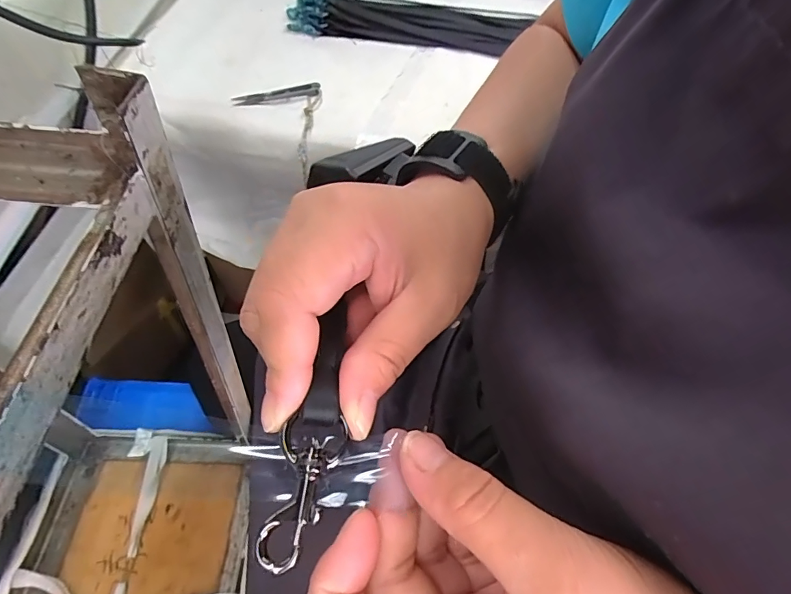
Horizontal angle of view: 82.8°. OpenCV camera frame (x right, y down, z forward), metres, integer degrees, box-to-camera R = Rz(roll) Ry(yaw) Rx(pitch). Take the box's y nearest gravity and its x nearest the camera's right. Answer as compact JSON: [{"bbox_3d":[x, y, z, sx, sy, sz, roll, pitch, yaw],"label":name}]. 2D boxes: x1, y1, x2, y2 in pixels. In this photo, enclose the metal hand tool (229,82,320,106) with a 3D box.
[{"bbox_3d":[-0.142,-0.242,0.539,0.103,0.011,0.021,-11,57,-12],"label":"metal hand tool"}]

